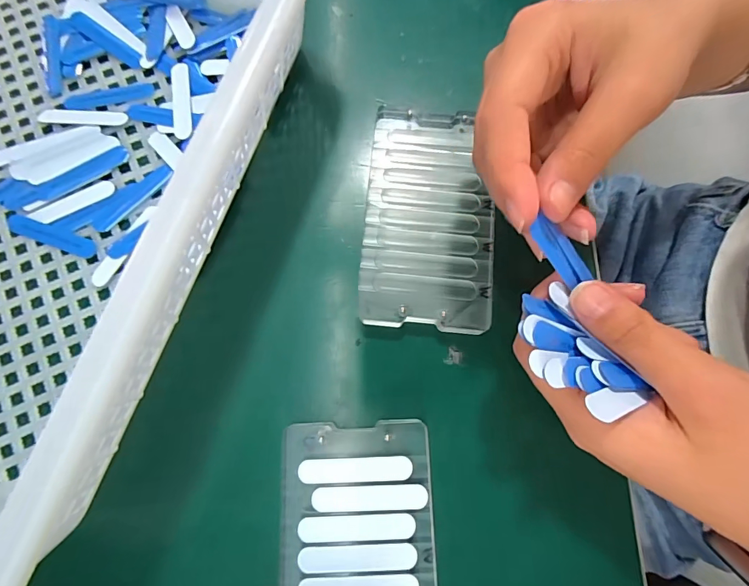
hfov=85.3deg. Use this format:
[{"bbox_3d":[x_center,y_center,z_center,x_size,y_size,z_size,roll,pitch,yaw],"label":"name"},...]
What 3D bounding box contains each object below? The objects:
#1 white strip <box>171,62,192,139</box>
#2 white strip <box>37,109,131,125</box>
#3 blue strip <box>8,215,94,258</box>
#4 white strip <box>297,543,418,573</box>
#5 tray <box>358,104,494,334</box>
[{"bbox_3d":[-0.111,-0.111,0.233,0.011,0.004,0.050,-8,76,-2],"label":"white strip"},{"bbox_3d":[-0.168,-0.101,0.233,0.051,0.004,0.010,5,76,1],"label":"white strip"},{"bbox_3d":[-0.173,-0.031,0.216,0.050,0.004,0.010,19,76,4],"label":"blue strip"},{"bbox_3d":[-0.007,0.114,0.174,0.050,0.004,0.010,-2,76,-1],"label":"white strip"},{"bbox_3d":[0.029,-0.042,0.219,0.065,0.014,0.123,4,76,1],"label":"tray"}]

